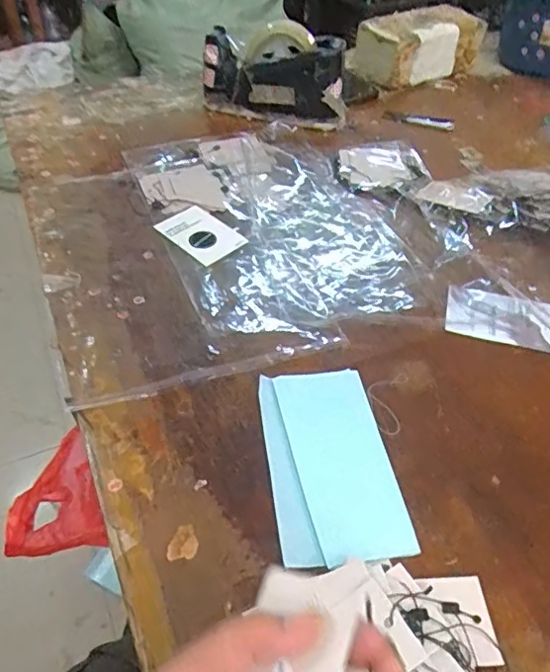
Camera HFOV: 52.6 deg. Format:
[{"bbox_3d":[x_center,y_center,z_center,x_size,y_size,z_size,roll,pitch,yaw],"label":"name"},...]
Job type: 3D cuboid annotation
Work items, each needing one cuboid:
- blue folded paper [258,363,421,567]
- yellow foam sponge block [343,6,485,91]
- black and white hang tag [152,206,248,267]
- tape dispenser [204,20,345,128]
[{"bbox_3d":[0.042,0.091,0.422,0.091,0.007,0.160,-5,46,-6],"label":"blue folded paper"},{"bbox_3d":[0.236,-0.483,0.930,0.211,0.094,0.103,-24,51,-23],"label":"yellow foam sponge block"},{"bbox_3d":[-0.082,-0.113,0.613,0.091,0.007,0.058,36,60,22],"label":"black and white hang tag"},{"bbox_3d":[-0.001,-0.363,0.794,0.202,0.123,0.068,10,47,8],"label":"tape dispenser"}]

